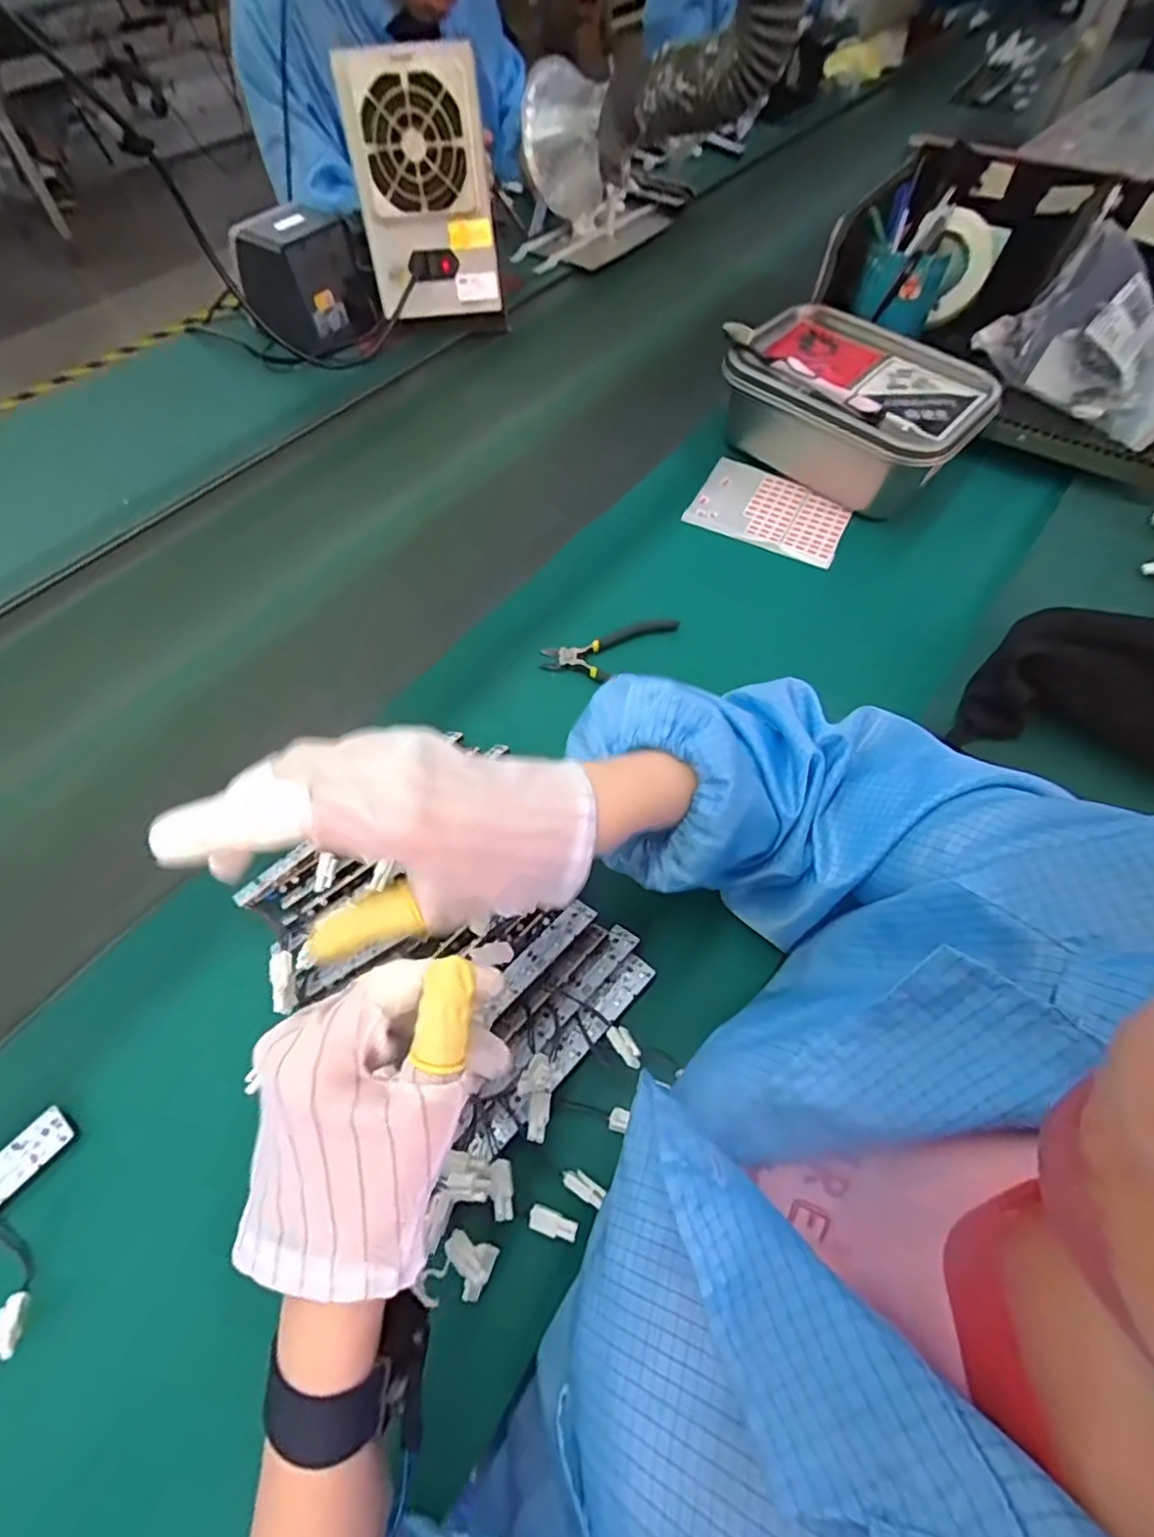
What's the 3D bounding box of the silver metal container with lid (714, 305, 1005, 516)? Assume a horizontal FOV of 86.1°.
[{"bbox_3d":[0.284,-0.374,0.647,0.243,0.100,0.173,37,67,22],"label":"silver metal container with lid"}]

